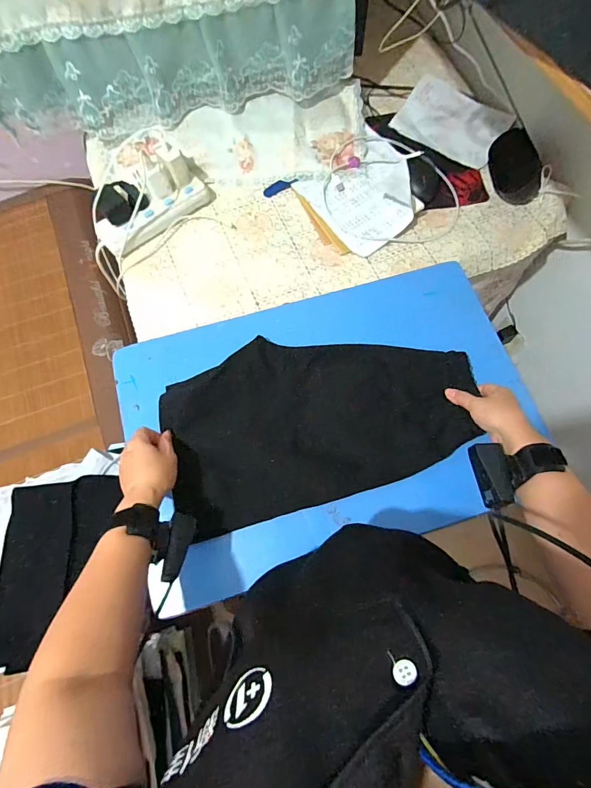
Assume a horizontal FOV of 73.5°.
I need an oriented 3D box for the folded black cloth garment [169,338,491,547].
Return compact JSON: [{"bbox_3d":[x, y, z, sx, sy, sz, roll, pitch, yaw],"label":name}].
[{"bbox_3d":[0.037,0.029,0.576,0.427,0.039,0.235,-15,71,-5],"label":"folded black cloth garment"}]

